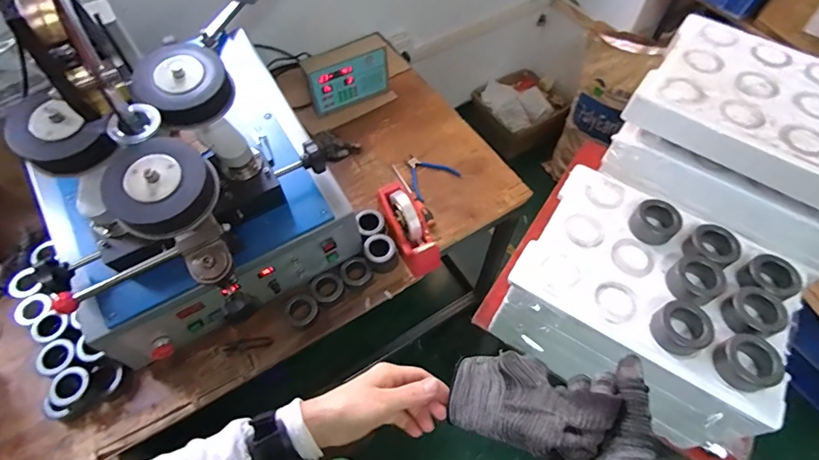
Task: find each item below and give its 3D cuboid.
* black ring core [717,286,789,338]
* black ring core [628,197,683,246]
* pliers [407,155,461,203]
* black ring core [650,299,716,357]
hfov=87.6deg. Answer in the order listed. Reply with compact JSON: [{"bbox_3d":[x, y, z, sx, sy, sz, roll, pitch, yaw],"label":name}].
[{"bbox_3d":[0.482,0.113,0.597,0.069,0.033,0.060,13,60,8],"label":"black ring core"},{"bbox_3d":[0.393,-0.014,0.682,0.069,0.036,0.058,40,67,21],"label":"black ring core"},{"bbox_3d":[0.042,-0.147,1.088,0.134,0.009,0.127,-34,65,-18],"label":"pliers"},{"bbox_3d":[0.375,0.134,0.587,0.068,0.030,0.067,0,59,0],"label":"black ring core"}]

